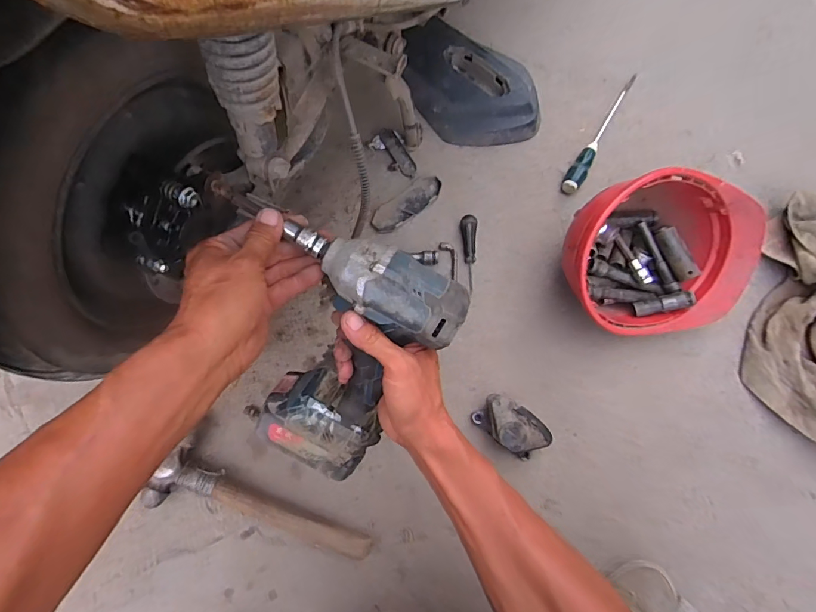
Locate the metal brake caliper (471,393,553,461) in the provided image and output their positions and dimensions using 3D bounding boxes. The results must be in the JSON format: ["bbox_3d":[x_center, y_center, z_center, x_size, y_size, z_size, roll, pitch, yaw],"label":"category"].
[{"bbox_3d":[0.143,0.168,0.603,0.096,0.065,0.058,36,78,7],"label":"metal brake caliper"}]

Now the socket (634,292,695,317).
[{"bbox_3d":[0.371,-0.004,0.628,0.076,0.016,0.023,-14,75,15],"label":"socket"}]

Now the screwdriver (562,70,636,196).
[{"bbox_3d":[0.340,-0.311,0.753,0.029,0.039,0.283,31,77,6],"label":"screwdriver"}]

